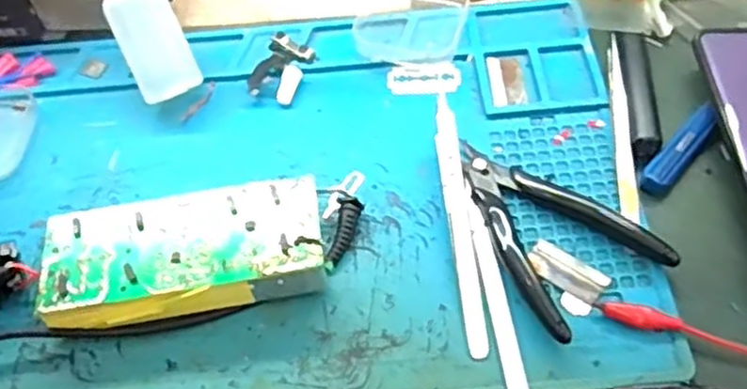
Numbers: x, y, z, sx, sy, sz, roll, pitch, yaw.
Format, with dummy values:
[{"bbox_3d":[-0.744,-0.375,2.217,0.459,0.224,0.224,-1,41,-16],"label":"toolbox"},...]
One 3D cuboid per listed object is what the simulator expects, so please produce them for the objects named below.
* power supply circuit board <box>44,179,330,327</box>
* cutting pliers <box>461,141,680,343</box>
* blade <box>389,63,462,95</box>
[{"bbox_3d":[-0.091,0.031,0.364,0.131,0.028,0.058,-11,56,-3],"label":"power supply circuit board"},{"bbox_3d":[0.087,0.011,0.375,0.076,0.011,0.112,-28,58,-14],"label":"cutting pliers"},{"bbox_3d":[0.031,-0.069,0.444,0.042,0.004,0.022,5,63,14],"label":"blade"}]

